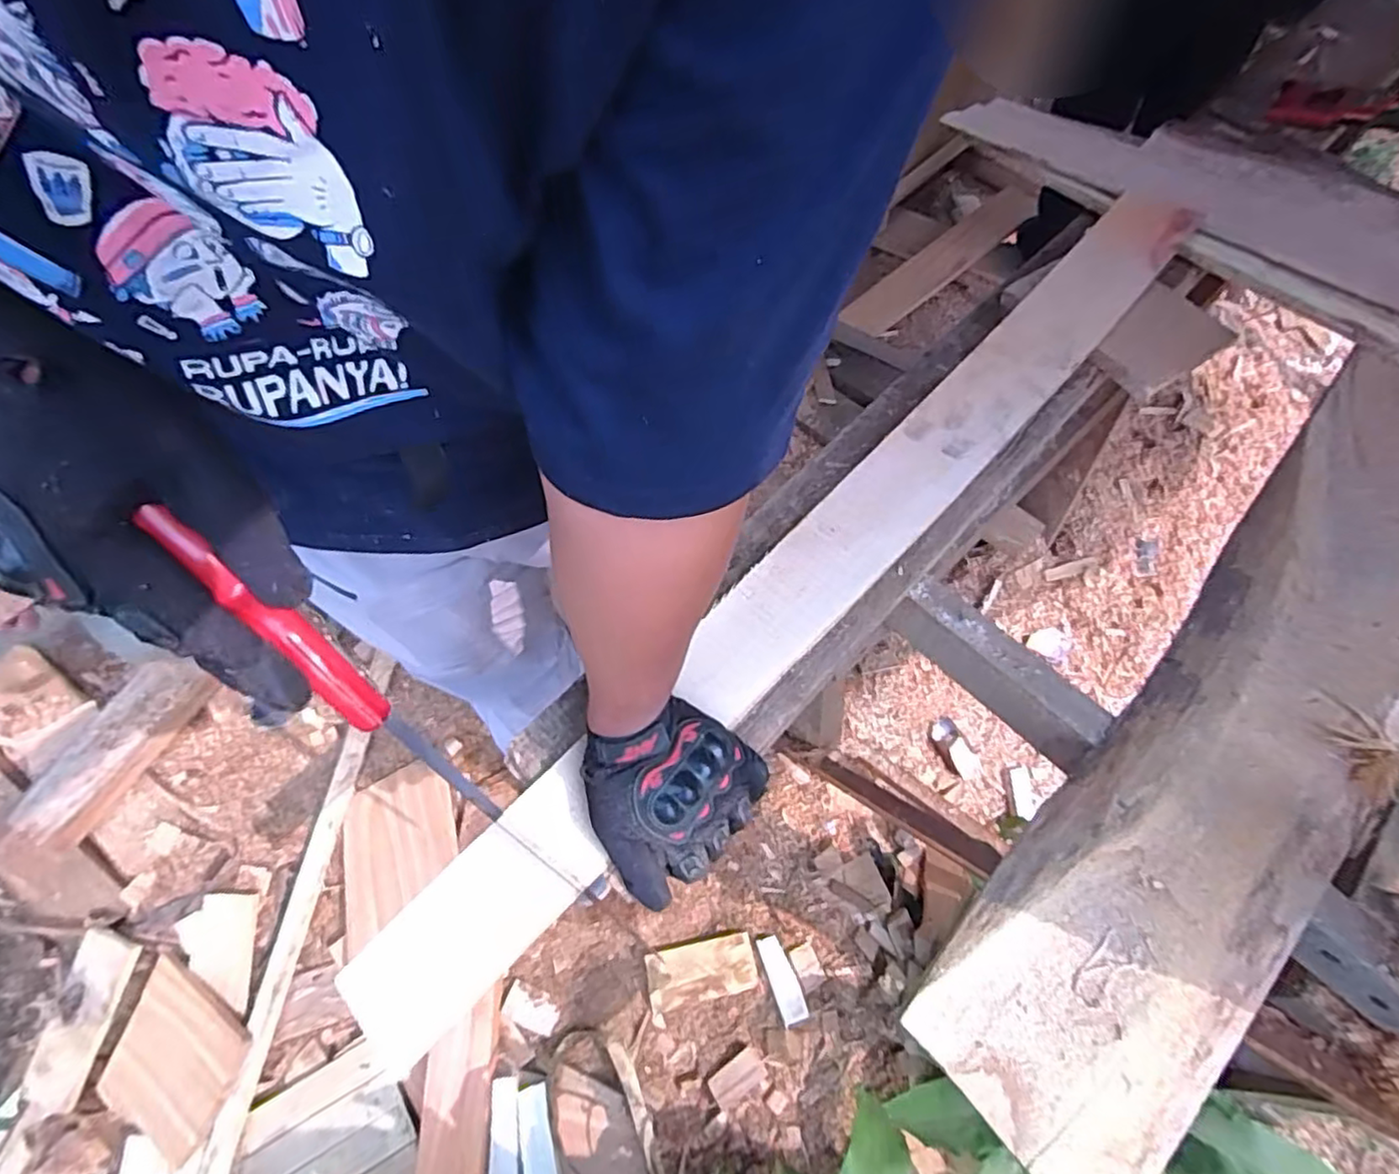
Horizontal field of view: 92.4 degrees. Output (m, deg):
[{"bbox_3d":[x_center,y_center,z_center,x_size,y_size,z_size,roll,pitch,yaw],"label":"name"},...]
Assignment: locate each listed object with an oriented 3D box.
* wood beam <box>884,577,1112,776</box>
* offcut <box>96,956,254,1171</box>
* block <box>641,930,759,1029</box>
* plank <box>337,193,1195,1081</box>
[{"bbox_3d":[0.265,0.075,0.605,0.045,0.071,0.194,-38,64,-17],"label":"wood beam"},{"bbox_3d":[-0.830,0.739,1.050,0.268,0.024,0.212,15,76,32],"label":"offcut"},{"bbox_3d":[0.002,0.601,1.039,0.168,0.025,0.098,-16,83,0],"label":"block"},{"bbox_3d":[0.132,-0.043,0.600,0.100,0.026,1.031,39,74,24],"label":"plank"}]

